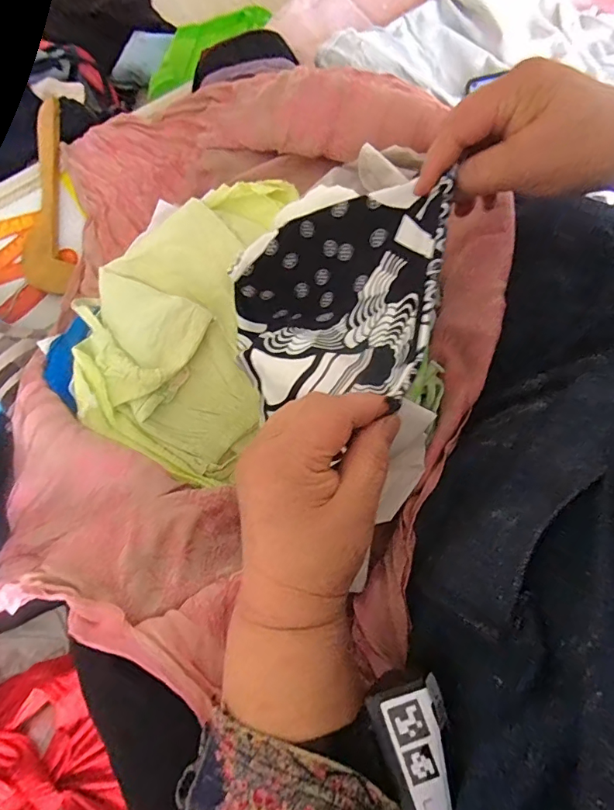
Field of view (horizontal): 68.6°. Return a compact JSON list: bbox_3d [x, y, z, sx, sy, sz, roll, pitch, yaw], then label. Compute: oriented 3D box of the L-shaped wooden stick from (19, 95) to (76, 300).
[{"bbox_3d":[-0.328,-0.270,0.563,0.060,0.015,0.289,-8,76,-1],"label":"L-shaped wooden stick"}]

